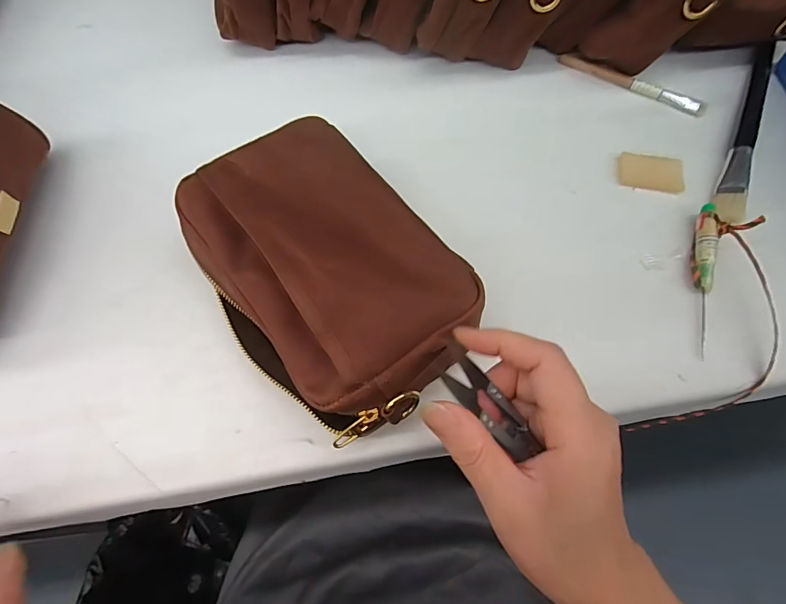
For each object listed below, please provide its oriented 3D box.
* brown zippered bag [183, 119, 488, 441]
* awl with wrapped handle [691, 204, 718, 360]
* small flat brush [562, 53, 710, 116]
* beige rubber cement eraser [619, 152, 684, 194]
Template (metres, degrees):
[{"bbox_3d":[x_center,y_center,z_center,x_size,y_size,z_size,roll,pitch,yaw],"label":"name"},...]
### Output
[{"bbox_3d":[-0.045,-0.020,0.264,0.123,0.076,0.190,-35,70,-14],"label":"brown zippered bag"},{"bbox_3d":[0.214,-0.020,0.293,0.013,0.011,0.115,17,67,9],"label":"awl with wrapped handle"},{"bbox_3d":[0.210,-0.196,0.376,0.130,0.006,0.012,32,70,14],"label":"small flat brush"},{"bbox_3d":[0.205,-0.102,0.334,0.047,0.007,0.031,9,66,5],"label":"beige rubber cement eraser"}]

